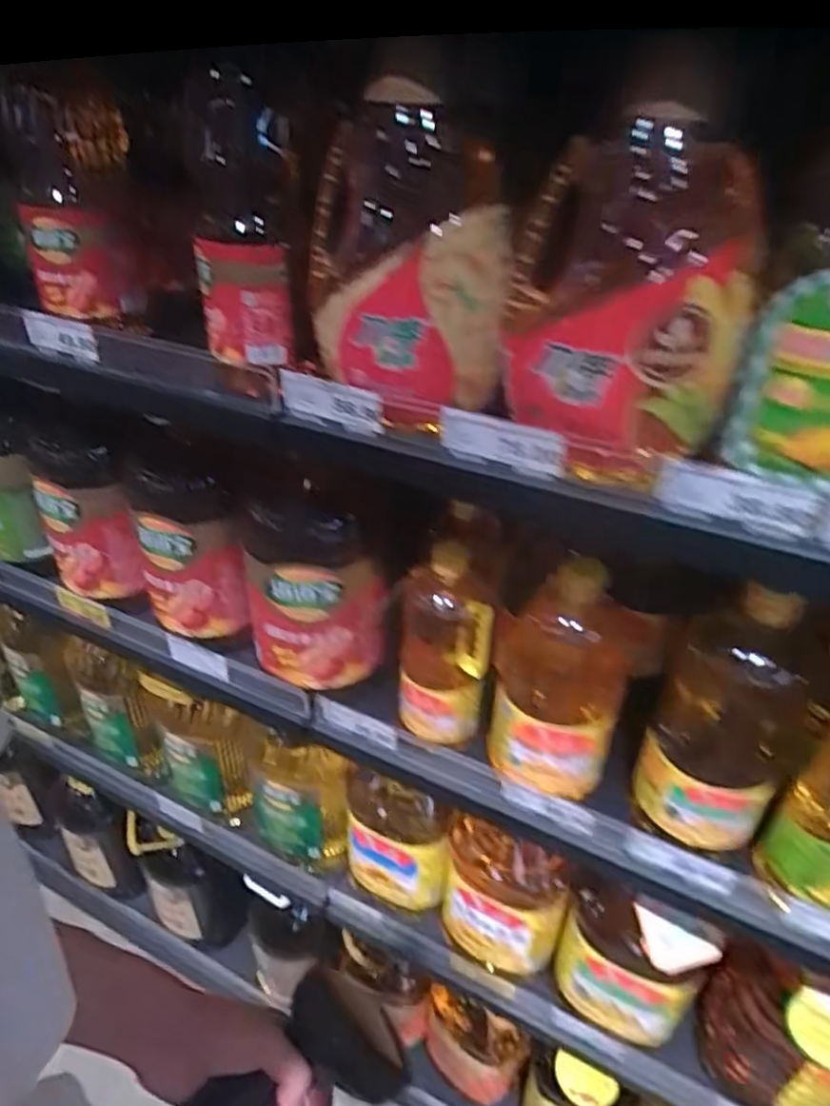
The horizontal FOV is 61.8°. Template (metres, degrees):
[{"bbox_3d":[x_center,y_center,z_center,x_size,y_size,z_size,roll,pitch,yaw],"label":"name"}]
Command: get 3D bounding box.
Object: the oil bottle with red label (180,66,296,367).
[{"bbox_3d":[-0.137,-0.254,0.540,0.070,0.190,0.089,-9,38,-14],"label":"oil bottle with red label"}]

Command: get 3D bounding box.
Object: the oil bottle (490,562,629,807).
[{"bbox_3d":[0.140,0.114,0.648,0.105,0.233,0.090,23,42,27],"label":"oil bottle"}]

